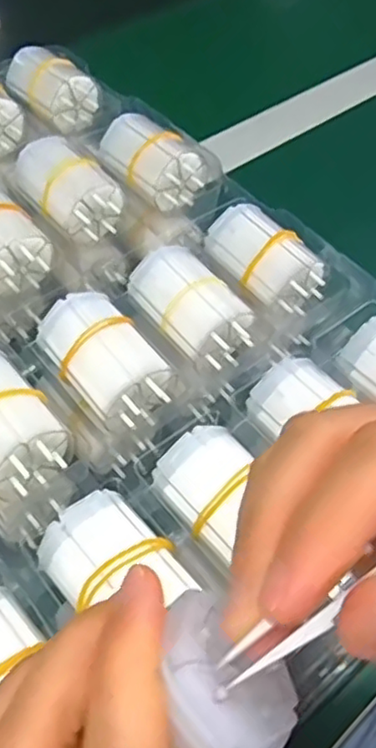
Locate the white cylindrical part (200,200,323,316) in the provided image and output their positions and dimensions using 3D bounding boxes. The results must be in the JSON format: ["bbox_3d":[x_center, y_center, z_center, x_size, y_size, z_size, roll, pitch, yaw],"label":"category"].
[{"bbox_3d":[0.039,-0.055,0.336,0.033,0.038,0.061,-28,61,-22],"label":"white cylindrical part"}]

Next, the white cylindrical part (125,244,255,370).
[{"bbox_3d":[0.002,-0.028,0.318,0.036,0.037,0.065,-30,61,-22],"label":"white cylindrical part"}]

